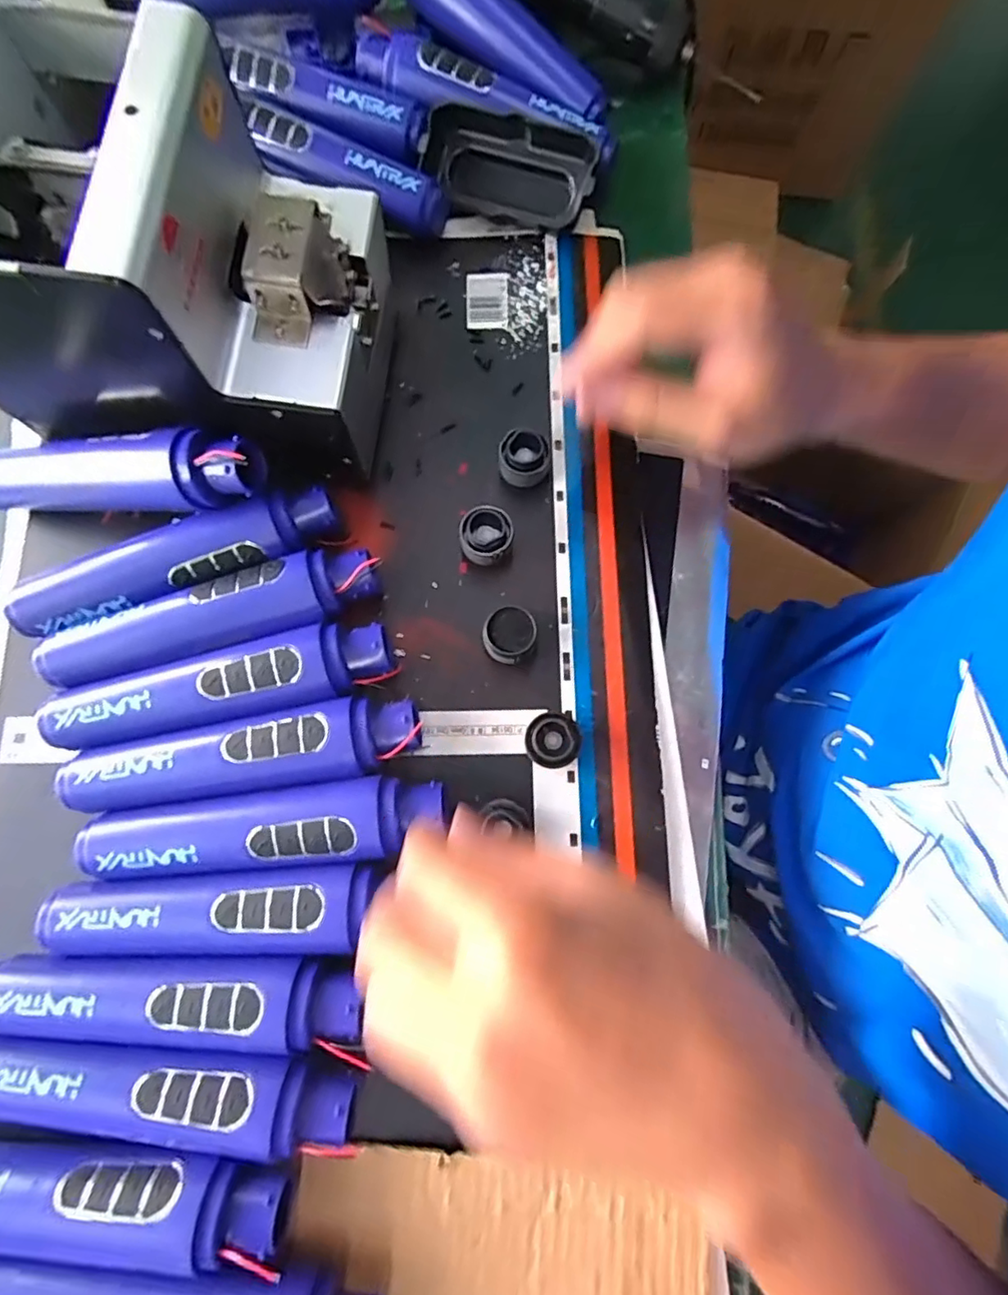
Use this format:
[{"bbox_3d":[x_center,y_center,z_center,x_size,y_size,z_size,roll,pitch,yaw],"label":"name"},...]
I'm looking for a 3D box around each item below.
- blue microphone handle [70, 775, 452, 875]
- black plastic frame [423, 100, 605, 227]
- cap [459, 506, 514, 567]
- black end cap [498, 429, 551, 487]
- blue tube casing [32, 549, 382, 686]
[{"bbox_3d":[-0.116,0.089,0.289,0.172,0.040,0.038,-4,78,0],"label":"blue microphone handle"},{"bbox_3d":[0.002,-0.305,0.369,0.112,0.034,0.055,17,78,2],"label":"black plastic frame"},{"bbox_3d":[-0.010,-0.062,0.328,0.028,0.025,0.029,0,78,1],"label":"cap"},{"bbox_3d":[0.012,-0.108,0.336,0.029,0.024,0.029,0,78,1],"label":"black end cap"},{"bbox_3d":[-0.151,-0.014,0.309,0.174,0.037,0.039,-18,78,-3],"label":"blue tube casing"}]

